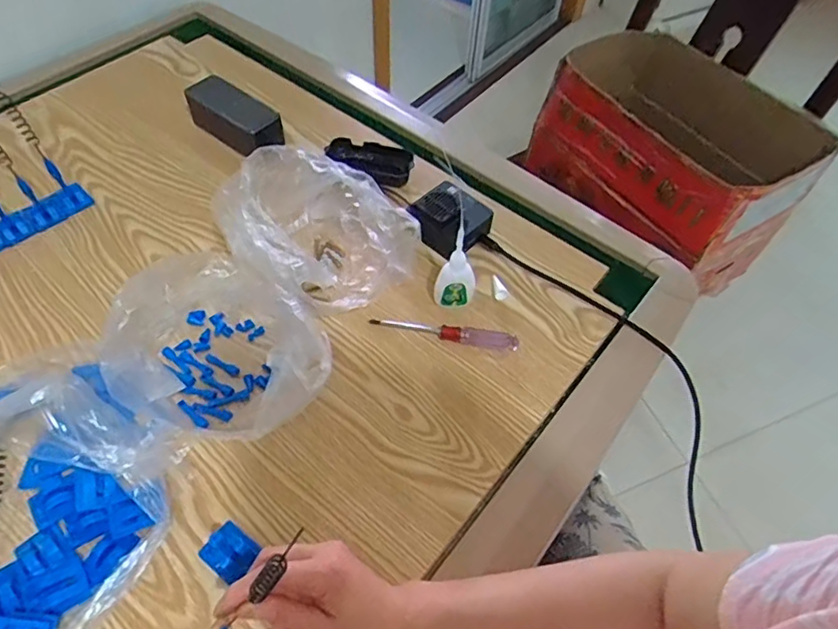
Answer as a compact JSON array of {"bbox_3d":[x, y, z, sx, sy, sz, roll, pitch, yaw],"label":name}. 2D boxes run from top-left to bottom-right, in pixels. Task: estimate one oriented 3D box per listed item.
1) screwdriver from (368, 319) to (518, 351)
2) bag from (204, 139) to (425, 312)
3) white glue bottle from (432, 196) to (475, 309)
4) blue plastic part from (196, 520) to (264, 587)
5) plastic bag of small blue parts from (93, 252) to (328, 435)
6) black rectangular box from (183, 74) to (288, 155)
[{"bbox_3d":[0.026,0.018,0.579,0.149,0.016,0.020,8,55,3],"label":"screwdriver"},{"bbox_3d":[-0.105,-0.083,0.589,0.161,0.101,0.167,-30,62,-22],"label":"bag"},{"bbox_3d":[0.038,-0.052,0.558,0.038,0.129,0.026,20,57,11],"label":"white glue bottle"},{"bbox_3d":[-0.149,0.189,0.450,0.039,0.020,0.034,34,60,19],"label":"blue plastic part"},{"bbox_3d":[-0.178,0.029,0.508,0.195,0.103,0.155,33,60,19],"label":"plastic bag of small blue parts"},{"bbox_3d":[-0.235,-0.251,0.728,0.144,0.047,0.060,34,60,20],"label":"black rectangular box"}]

